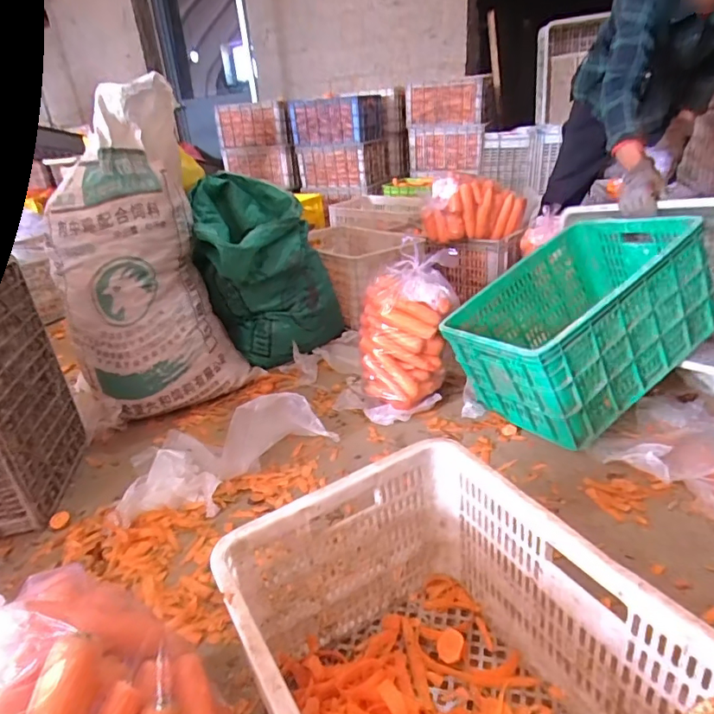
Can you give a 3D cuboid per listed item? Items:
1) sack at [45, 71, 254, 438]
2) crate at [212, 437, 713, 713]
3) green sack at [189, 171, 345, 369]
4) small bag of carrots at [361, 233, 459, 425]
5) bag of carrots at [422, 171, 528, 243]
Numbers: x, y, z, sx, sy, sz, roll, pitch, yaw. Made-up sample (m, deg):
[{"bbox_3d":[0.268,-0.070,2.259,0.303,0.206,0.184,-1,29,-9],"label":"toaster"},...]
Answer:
[{"bbox_3d":[-0.543,-0.211,1.262,0.419,0.758,0.211,-17,29,-23],"label":"sack"},{"bbox_3d":[0.110,0.374,0.523,0.348,0.277,0.503,-19,29,-25],"label":"crate"},{"bbox_3d":[-0.290,-0.242,1.501,0.347,0.493,0.330,-2,26,6],"label":"green sack"},{"bbox_3d":[0.112,-0.069,1.268,0.220,0.461,0.124,9,-5,27],"label":"small bag of carrots"},{"bbox_3d":[0.408,-0.513,1.777,0.312,0.222,0.144,-11,27,-12],"label":"bag of carrots"}]

